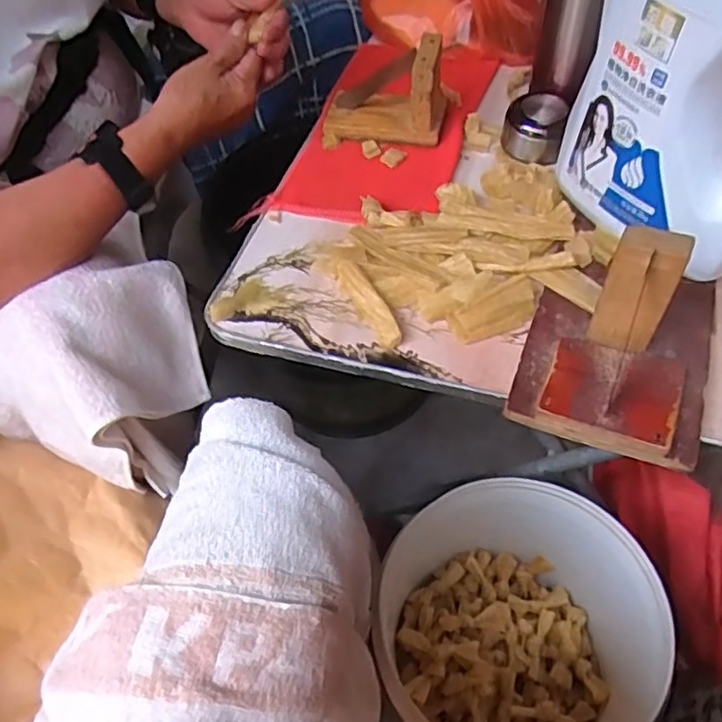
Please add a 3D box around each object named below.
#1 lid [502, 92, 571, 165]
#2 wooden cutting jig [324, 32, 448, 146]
[{"bbox_3d":[0.159,-0.214,0.587,0.054,0.042,0.055,-2,55,2],"label":"lid"},{"bbox_3d":[0.022,-0.257,0.601,0.111,0.075,0.070,9,56,10],"label":"wooden cutting jig"}]

